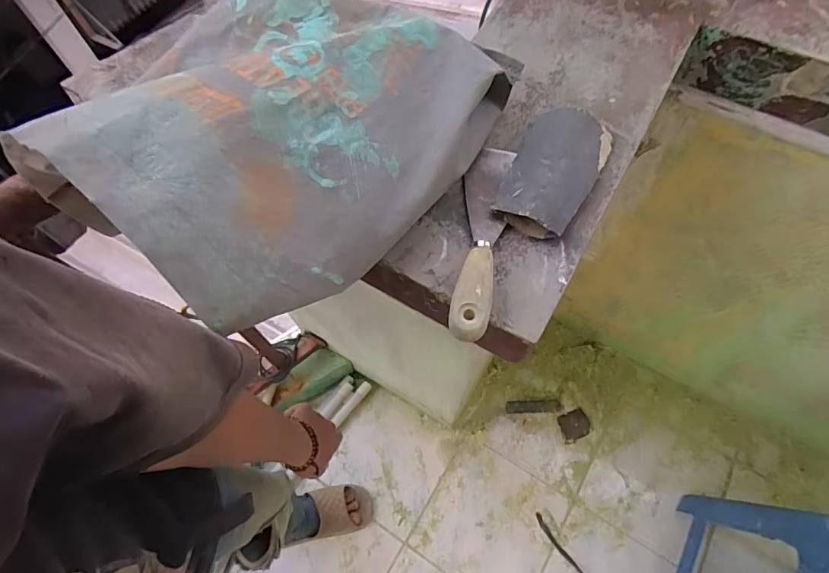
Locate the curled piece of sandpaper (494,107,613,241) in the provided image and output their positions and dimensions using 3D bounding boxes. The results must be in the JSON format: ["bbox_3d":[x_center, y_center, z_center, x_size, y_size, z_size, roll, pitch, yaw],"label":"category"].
[{"bbox_3d":[0.132,-0.112,0.430,0.077,0.020,0.143,23,67,11],"label":"curled piece of sandpaper"}]

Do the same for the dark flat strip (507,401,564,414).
[{"bbox_3d":[0.316,0.319,1.224,0.145,0.008,0.031,-1,64,0],"label":"dark flat strip"}]

